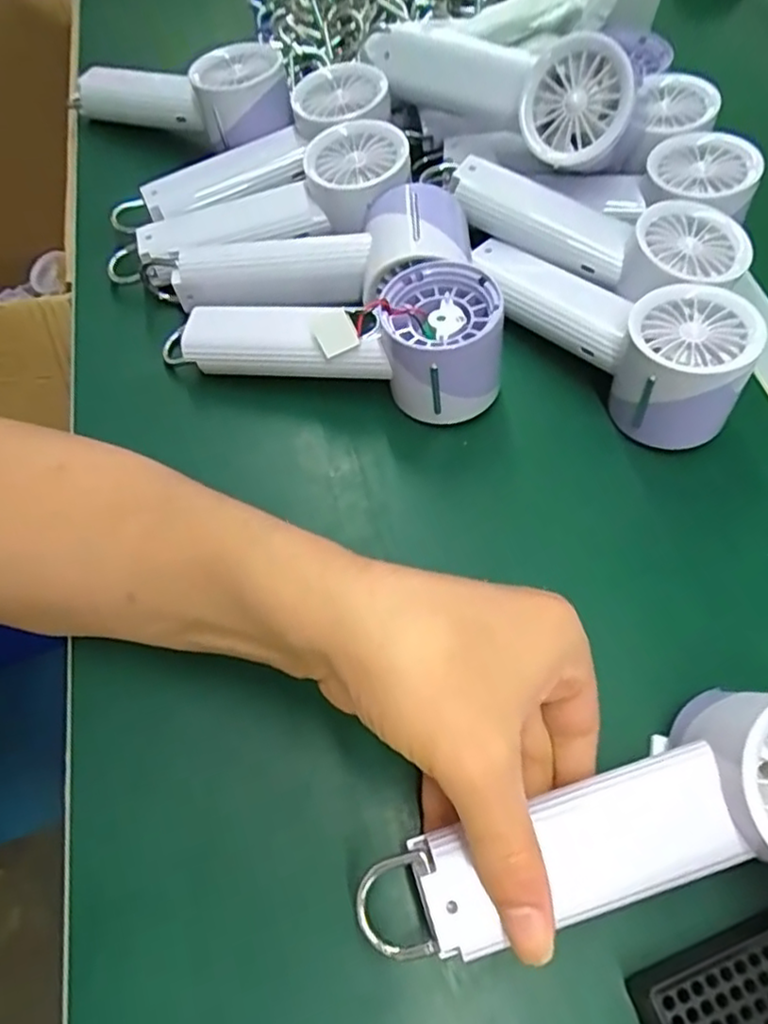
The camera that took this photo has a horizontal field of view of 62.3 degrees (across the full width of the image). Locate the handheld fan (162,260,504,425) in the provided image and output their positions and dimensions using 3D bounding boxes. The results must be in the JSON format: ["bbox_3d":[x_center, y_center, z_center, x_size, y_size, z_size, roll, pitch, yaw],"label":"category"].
[{"bbox_3d":[-0.030,-0.100,0.348,0.192,0.056,0.066,14,62,7],"label":"handheld fan"}]

